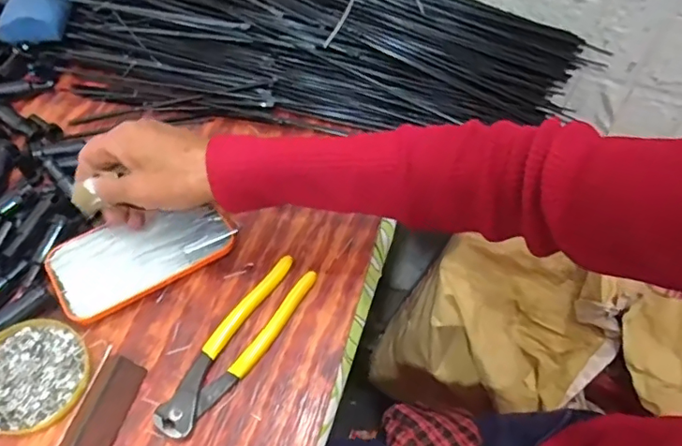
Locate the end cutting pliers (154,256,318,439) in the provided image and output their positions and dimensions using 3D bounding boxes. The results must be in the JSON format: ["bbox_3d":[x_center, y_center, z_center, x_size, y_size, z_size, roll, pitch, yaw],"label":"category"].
[{"bbox_3d":[-0.080,0.094,0.429,0.045,0.014,0.162,27,58,14],"label":"end cutting pliers"}]

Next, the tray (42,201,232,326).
[{"bbox_3d":[-0.169,0.025,0.469,0.144,0.018,0.073,-26,61,-20],"label":"tray"}]

